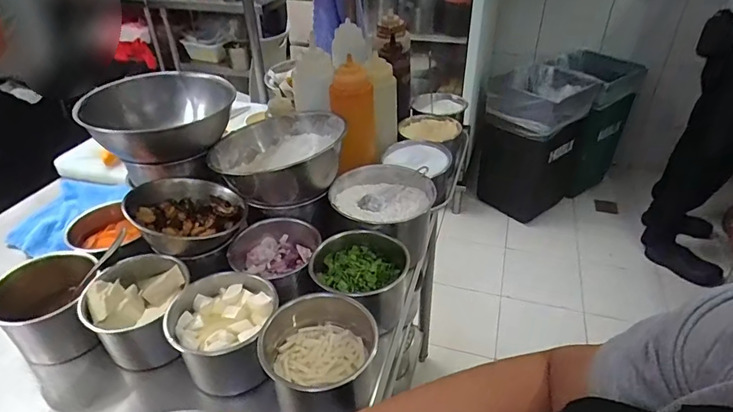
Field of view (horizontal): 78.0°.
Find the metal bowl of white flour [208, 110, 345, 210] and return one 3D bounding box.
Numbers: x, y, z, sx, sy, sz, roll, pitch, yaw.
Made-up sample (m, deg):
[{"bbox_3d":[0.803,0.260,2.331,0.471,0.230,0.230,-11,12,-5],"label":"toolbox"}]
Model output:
[{"bbox_3d":[-0.124,-0.069,0.675,0.184,0.082,0.155,-20,40,-26],"label":"metal bowl of white flour"}]

